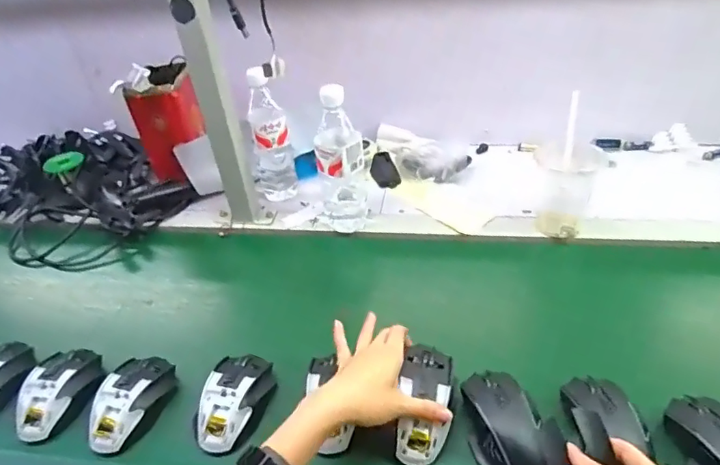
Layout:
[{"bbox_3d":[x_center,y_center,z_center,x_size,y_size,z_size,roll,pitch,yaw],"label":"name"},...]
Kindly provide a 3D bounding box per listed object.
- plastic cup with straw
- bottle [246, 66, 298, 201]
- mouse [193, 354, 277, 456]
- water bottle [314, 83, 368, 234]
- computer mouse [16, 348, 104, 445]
[{"bbox_3d":[0.301,-0.087,0.738,0.086,0.167,0.095,20,46,30],"label":"plastic cup with straw"},{"bbox_3d":[-0.154,-0.154,0.860,0.068,0.230,0.081,-12,39,-7],"label":"bottle"},{"bbox_3d":[-0.142,0.184,0.572,0.078,0.031,0.114,3,39,12],"label":"mouse"},{"bbox_3d":[-0.029,-0.103,0.773,0.078,0.225,0.064,-6,38,1],"label":"water bottle"},{"bbox_3d":[-0.353,0.192,0.611,0.080,0.046,0.109,-4,38,4],"label":"computer mouse"}]

